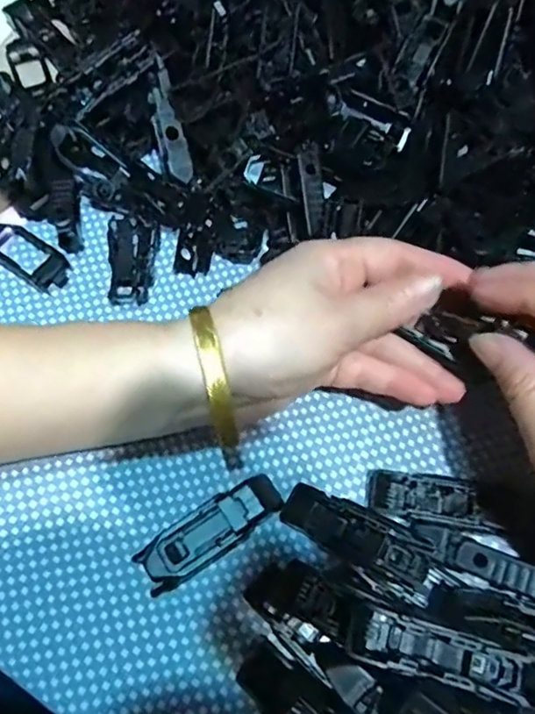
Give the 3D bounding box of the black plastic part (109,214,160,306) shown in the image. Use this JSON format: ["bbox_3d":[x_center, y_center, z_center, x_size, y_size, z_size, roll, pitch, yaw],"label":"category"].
[{"bbox_3d":[-0.071,-0.052,0.301,0.022,0.014,0.048,0,68,1],"label":"black plastic part"}]

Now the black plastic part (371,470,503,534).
[{"bbox_3d":[0.073,0.064,0.253,0.055,0.007,0.021,9,68,18],"label":"black plastic part"}]

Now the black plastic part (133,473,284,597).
[{"bbox_3d":[-0.024,0.076,0.248,0.066,0.013,0.022,-33,71,-12],"label":"black plastic part"}]

